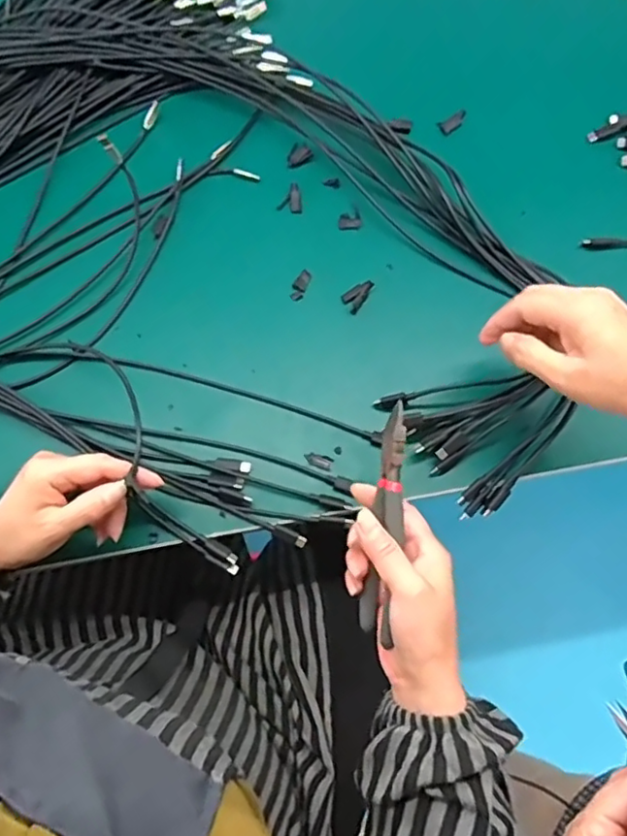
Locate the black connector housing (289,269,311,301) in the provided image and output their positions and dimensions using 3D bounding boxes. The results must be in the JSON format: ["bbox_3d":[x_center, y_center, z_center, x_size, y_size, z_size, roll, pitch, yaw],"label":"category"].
[{"bbox_3d":[-0.011,-0.115,0.536,0.012,0.004,0.030,19,75,5],"label":"black connector housing"}]

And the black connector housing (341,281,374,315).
[{"bbox_3d":[0.036,-0.106,0.532,0.019,0.008,0.032,32,76,9],"label":"black connector housing"}]

